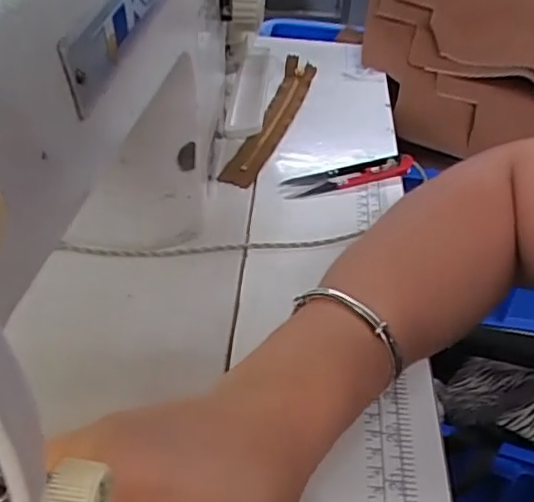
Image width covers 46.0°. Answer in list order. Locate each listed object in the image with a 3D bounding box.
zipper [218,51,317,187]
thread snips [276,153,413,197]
[{"bbox_3d":[0.007,-0.119,0.545,0.029,0.011,0.209,14,42,10],"label":"zipper"},{"bbox_3d":[0.063,-0.059,0.483,0.104,0.014,0.020,-10,43,-16],"label":"thread snips"}]

